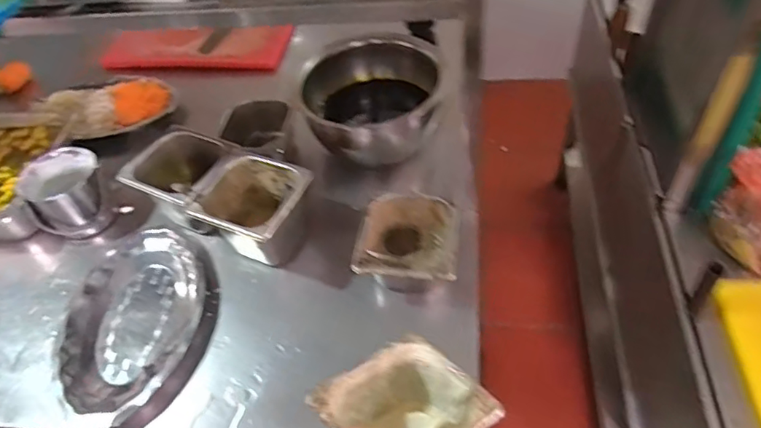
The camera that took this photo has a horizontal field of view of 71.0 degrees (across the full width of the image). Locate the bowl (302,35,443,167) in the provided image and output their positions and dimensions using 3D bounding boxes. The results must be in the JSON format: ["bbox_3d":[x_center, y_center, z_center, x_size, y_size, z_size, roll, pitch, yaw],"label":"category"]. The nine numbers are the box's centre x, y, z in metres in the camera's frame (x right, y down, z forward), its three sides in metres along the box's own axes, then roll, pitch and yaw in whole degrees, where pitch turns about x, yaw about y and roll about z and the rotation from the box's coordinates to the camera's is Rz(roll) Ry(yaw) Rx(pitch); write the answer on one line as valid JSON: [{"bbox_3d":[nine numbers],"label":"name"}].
[{"bbox_3d":[-0.013,-0.230,1.130,0.298,0.166,0.233,-9,50,-1],"label":"bowl"}]

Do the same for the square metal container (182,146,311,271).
[{"bbox_3d":[-0.222,0.002,1.005,0.181,0.153,0.186,14,53,17],"label":"square metal container"}]

